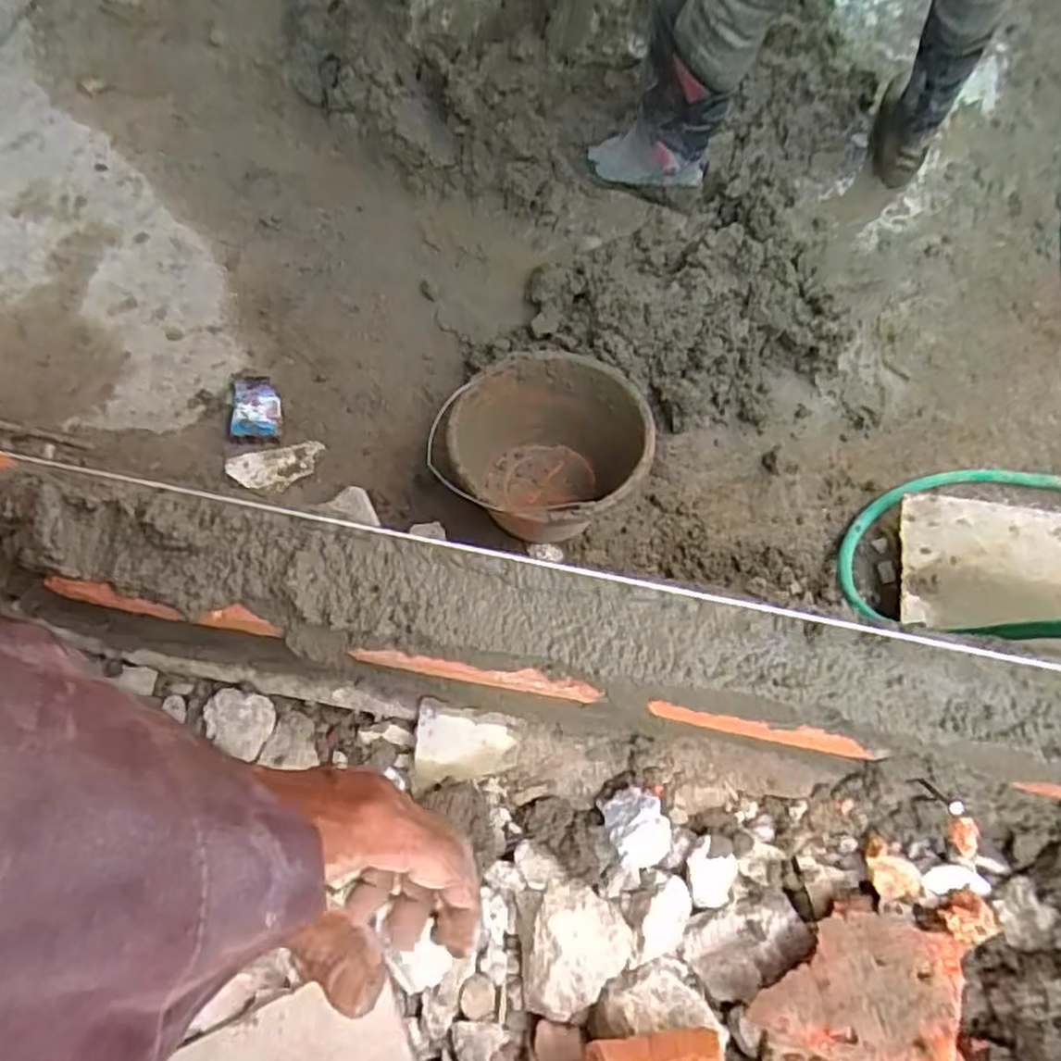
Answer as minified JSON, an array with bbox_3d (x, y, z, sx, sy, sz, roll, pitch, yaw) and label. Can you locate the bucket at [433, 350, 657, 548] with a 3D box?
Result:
[{"bbox_3d":[0.022,-0.092,0.960,0.229,0.198,0.248,1,71,-2],"label":"bucket"}]

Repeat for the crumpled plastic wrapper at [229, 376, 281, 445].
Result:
[{"bbox_3d":[-0.392,-0.173,1.040,0.075,0.036,0.105,-1,71,-3],"label":"crumpled plastic wrapper"}]

